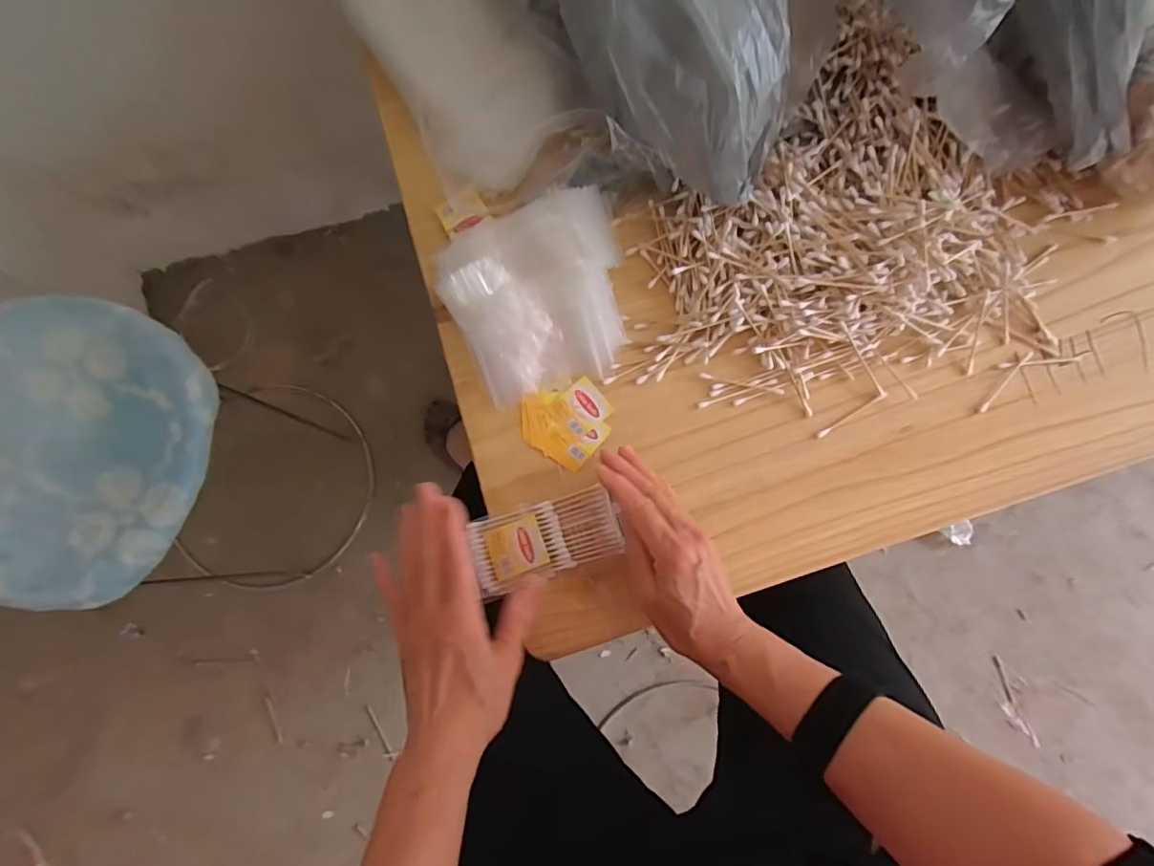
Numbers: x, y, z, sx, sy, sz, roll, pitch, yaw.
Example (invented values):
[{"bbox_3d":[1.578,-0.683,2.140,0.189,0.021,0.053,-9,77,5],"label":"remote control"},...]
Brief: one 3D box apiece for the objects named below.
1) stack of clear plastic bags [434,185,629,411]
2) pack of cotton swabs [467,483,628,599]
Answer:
[{"bbox_3d":[-0.025,-0.114,0.456,0.149,0.046,0.141,-23,80,-5],"label":"stack of clear plastic bags"},{"bbox_3d":[-0.023,0.082,0.436,0.110,0.009,0.056,-17,79,-7],"label":"pack of cotton swabs"}]

